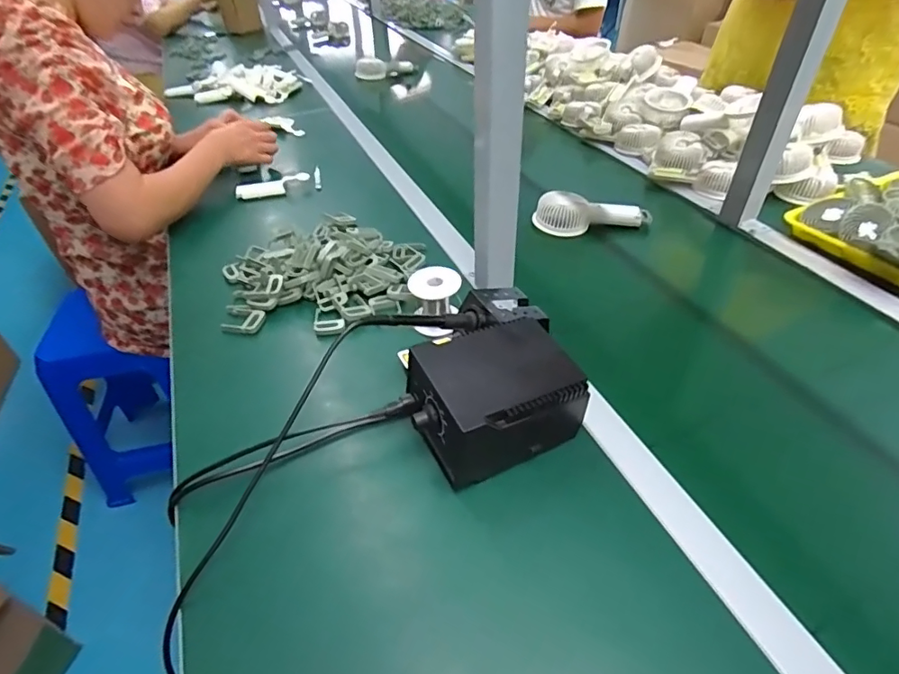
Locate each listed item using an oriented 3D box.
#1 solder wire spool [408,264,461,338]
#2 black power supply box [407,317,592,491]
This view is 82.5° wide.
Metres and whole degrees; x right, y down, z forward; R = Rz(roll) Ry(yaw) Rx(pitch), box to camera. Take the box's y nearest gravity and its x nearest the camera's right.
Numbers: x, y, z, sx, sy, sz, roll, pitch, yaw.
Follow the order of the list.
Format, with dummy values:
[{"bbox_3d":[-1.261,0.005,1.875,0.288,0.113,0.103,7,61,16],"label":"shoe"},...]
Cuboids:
[{"bbox_3d":[-0.018,-0.047,0.641,0.060,0.065,0.064,-2,42,2],"label":"solder wire spool"},{"bbox_3d":[0.043,0.058,0.495,0.155,0.088,0.114,-21,45,-19],"label":"black power supply box"}]

